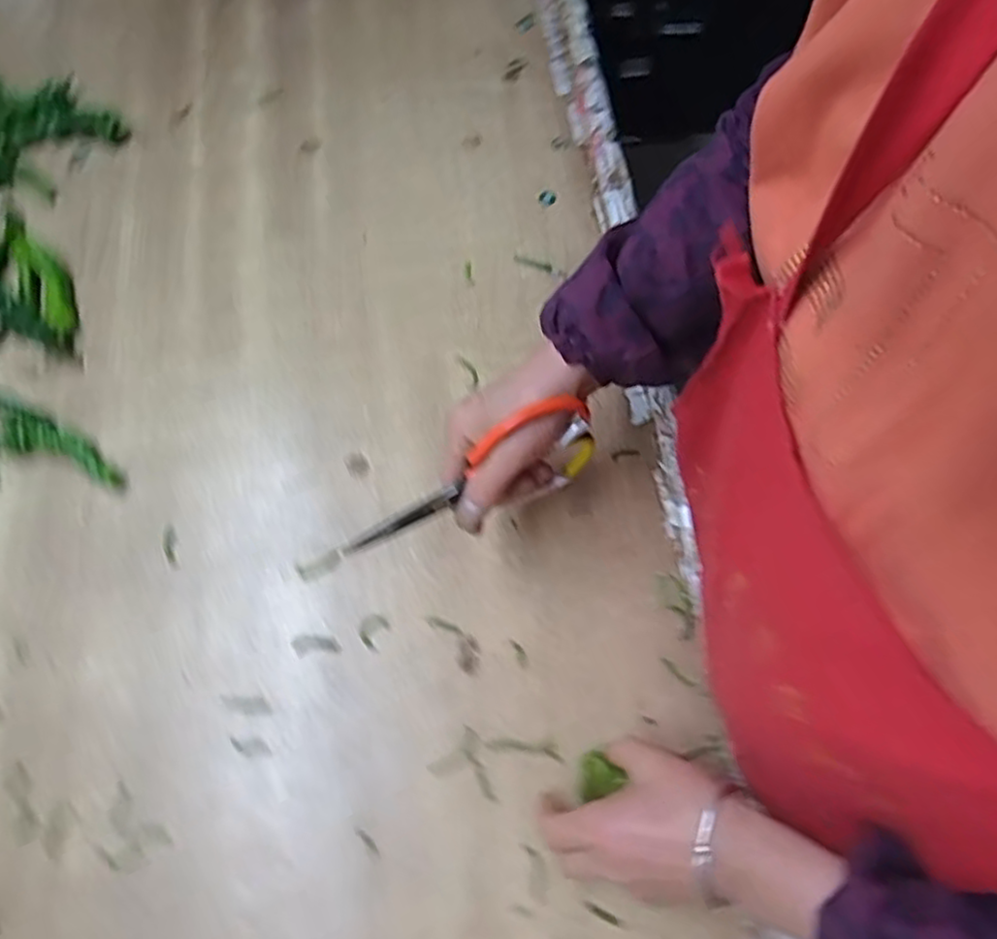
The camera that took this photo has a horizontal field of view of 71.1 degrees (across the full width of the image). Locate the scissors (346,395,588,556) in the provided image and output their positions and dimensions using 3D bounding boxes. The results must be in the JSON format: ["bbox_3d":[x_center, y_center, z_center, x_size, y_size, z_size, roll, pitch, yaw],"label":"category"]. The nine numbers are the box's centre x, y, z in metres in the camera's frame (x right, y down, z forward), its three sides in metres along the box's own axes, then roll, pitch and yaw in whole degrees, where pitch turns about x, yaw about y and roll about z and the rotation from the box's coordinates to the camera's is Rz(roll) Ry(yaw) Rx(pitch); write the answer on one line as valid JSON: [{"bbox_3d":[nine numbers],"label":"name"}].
[{"bbox_3d":[-0.018,0.014,0.459,0.178,0.088,0.023,-28,71,0],"label":"scissors"}]

